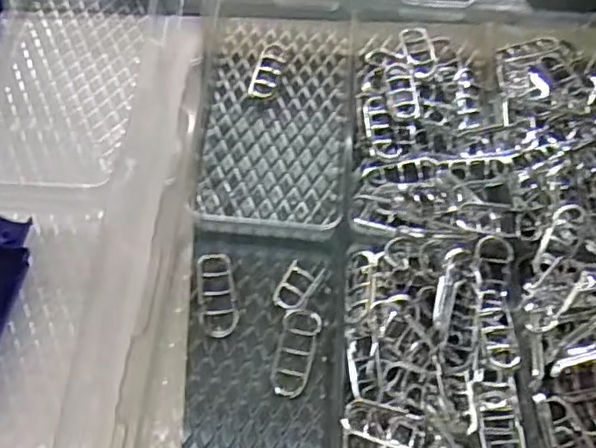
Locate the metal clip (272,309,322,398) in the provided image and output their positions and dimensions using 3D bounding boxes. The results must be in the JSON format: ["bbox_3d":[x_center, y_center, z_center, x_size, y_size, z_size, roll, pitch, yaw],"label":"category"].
[{"bbox_3d":[-0.001,0.076,0.366,0.023,0.010,0.051,9,62,2],"label":"metal clip"}]

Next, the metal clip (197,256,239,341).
[{"bbox_3d":[-0.049,0.043,0.381,0.023,0.010,0.053,-6,63,-6],"label":"metal clip"}]

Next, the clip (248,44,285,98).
[{"bbox_3d":[-0.022,-0.118,0.477,0.019,0.004,0.055,13,62,4],"label":"clip"}]

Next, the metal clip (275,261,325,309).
[{"bbox_3d":[-0.001,0.038,0.388,0.021,0.006,0.035,26,64,11],"label":"metal clip"}]

